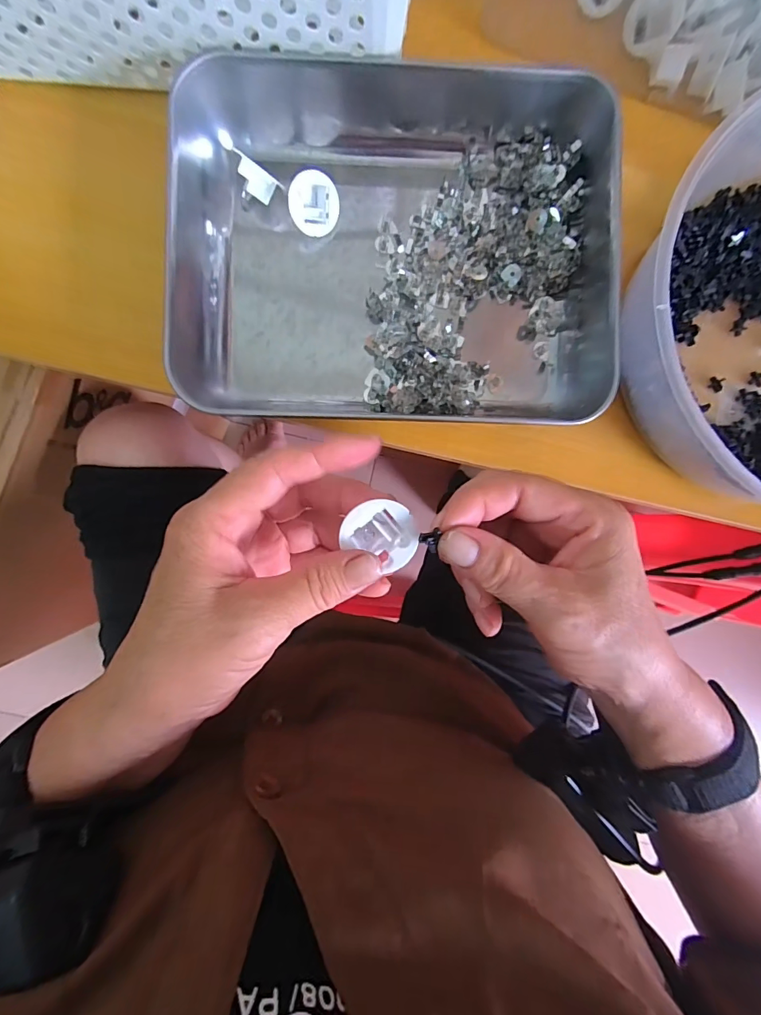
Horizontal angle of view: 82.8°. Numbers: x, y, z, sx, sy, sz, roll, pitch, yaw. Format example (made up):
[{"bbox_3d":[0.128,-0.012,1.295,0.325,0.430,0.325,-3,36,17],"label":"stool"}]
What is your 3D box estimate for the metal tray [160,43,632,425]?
[{"bbox_3d":[0.010,-0.163,0.265,0.255,0.047,0.217,1,91,-2],"label":"metal tray"}]

